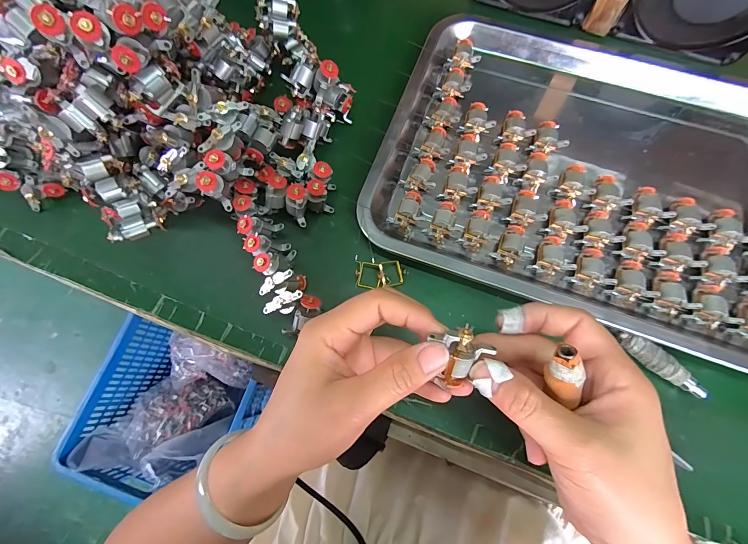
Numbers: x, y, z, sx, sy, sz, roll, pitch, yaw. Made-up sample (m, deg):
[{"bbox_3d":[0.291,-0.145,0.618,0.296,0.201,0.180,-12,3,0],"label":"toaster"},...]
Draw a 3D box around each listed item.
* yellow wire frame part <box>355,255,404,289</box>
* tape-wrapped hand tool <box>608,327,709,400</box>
[{"bbox_3d":[0.004,0.001,0.283,0.038,0.012,0.025,3,73,3],"label":"yellow wire frame part"},{"bbox_3d":[0.202,0.065,0.256,0.067,0.016,0.013,42,79,13],"label":"tape-wrapped hand tool"}]

